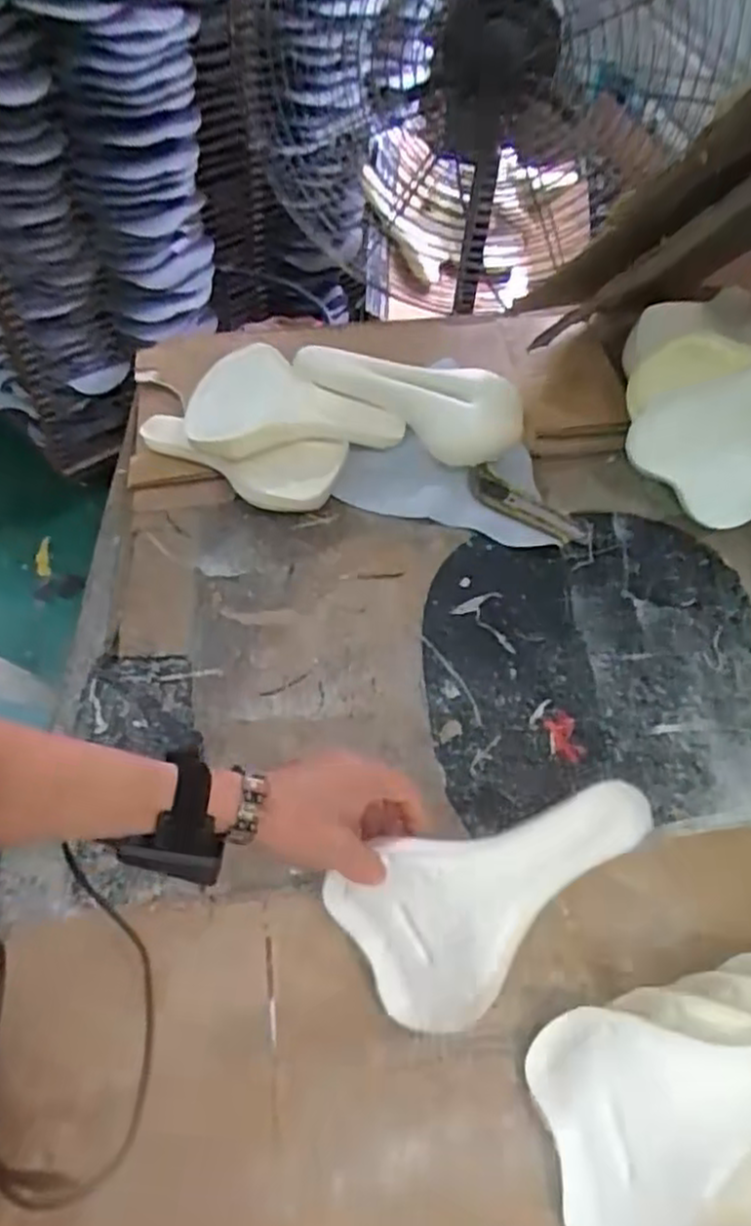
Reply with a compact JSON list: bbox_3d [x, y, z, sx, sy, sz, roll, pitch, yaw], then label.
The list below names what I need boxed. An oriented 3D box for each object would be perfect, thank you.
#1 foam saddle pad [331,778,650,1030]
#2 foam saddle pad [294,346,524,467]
[{"bbox_3d":[0.079,0.193,0.528,0.236,0.021,0.125,-41,80,17],"label":"foam saddle pad"},{"bbox_3d":[0.040,-0.249,0.865,0.257,0.110,0.053,16,55,-11],"label":"foam saddle pad"}]

